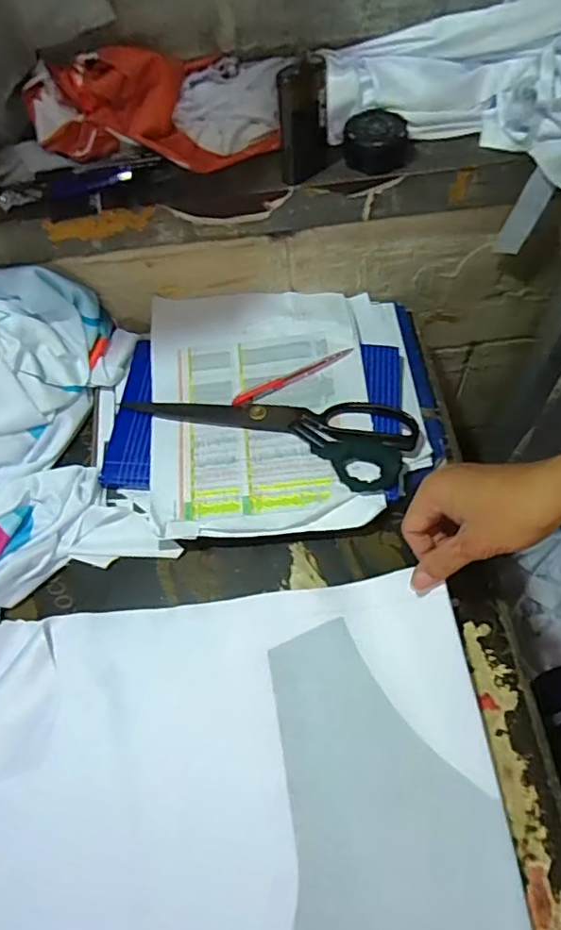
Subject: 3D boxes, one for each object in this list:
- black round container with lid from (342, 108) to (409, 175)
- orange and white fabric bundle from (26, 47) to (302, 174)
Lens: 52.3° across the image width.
[{"bbox_3d":[0.087,-0.296,0.527,0.057,0.037,0.057,3,60,6],"label":"black round container with lid"},{"bbox_3d":[-0.106,-0.325,0.516,0.228,0.085,0.058,-7,59,0],"label":"orange and white fabric bundle"}]

